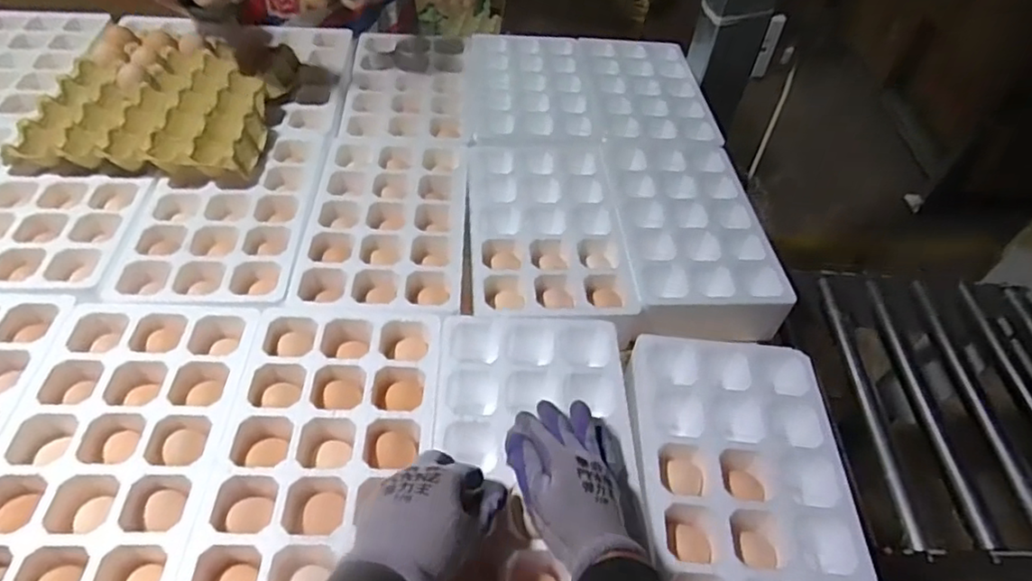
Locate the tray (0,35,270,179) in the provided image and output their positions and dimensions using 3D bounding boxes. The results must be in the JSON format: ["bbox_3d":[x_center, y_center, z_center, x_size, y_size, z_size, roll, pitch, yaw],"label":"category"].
[{"bbox_3d":[-0.463,-0.247,0.823,0.282,0.056,0.279,4,49,-2],"label":"tray"}]

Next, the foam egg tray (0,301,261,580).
[{"bbox_3d":[-0.346,0.136,0.537,0.181,0.048,0.294,1,49,-5],"label":"foam egg tray"}]

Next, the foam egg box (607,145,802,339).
[{"bbox_3d":[0.219,-0.071,0.793,0.183,0.057,0.344,3,49,-3],"label":"foam egg box"}]

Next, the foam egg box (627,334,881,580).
[{"bbox_3d":[0.203,0.182,0.569,0.188,0.065,0.288,6,49,0],"label":"foam egg box"}]

